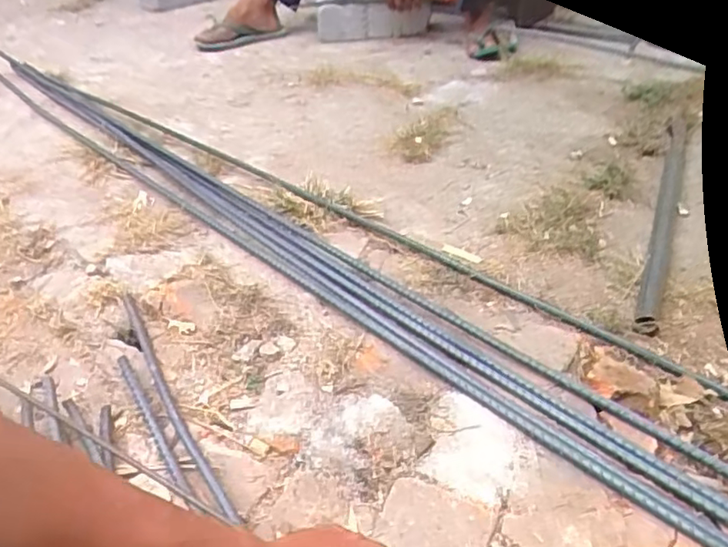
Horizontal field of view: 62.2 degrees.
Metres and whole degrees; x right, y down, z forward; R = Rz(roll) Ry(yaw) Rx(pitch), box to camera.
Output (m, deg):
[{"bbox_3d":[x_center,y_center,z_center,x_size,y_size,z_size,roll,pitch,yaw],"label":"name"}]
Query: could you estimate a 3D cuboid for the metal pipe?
[{"bbox_3d":[0.476,-0.120,0.938,0.031,0.023,0.682,13,39,22],"label":"metal pipe"}]

